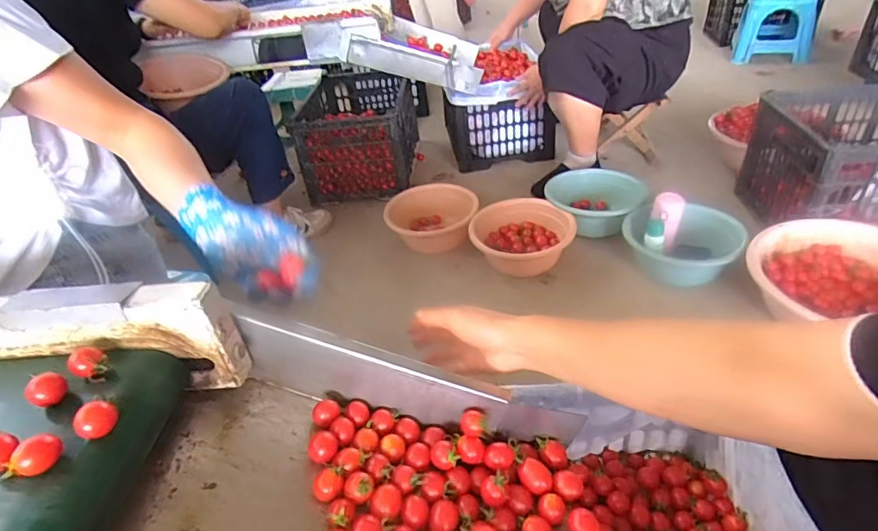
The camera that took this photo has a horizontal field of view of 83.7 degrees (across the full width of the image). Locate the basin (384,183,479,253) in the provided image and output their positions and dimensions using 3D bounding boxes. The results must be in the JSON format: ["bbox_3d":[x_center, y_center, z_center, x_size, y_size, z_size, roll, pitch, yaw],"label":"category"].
[{"bbox_3d":[-0.025,-0.146,1.415,0.251,0.101,0.254,-5,39,4],"label":"basin"}]

